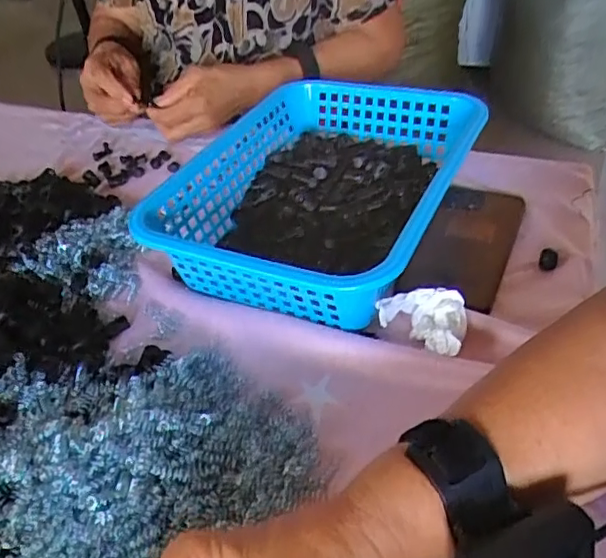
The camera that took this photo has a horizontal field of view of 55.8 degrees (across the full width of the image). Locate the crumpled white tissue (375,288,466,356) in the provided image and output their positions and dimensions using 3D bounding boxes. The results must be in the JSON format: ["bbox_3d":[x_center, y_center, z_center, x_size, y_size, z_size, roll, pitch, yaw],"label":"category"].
[{"bbox_3d":[0.090,0.028,0.419,0.064,0.025,0.047,22,49,29],"label":"crumpled white tissue"}]

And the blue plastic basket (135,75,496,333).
[{"bbox_3d":[0.022,-0.079,0.506,0.214,0.074,0.297,15,46,23],"label":"blue plastic basket"}]

